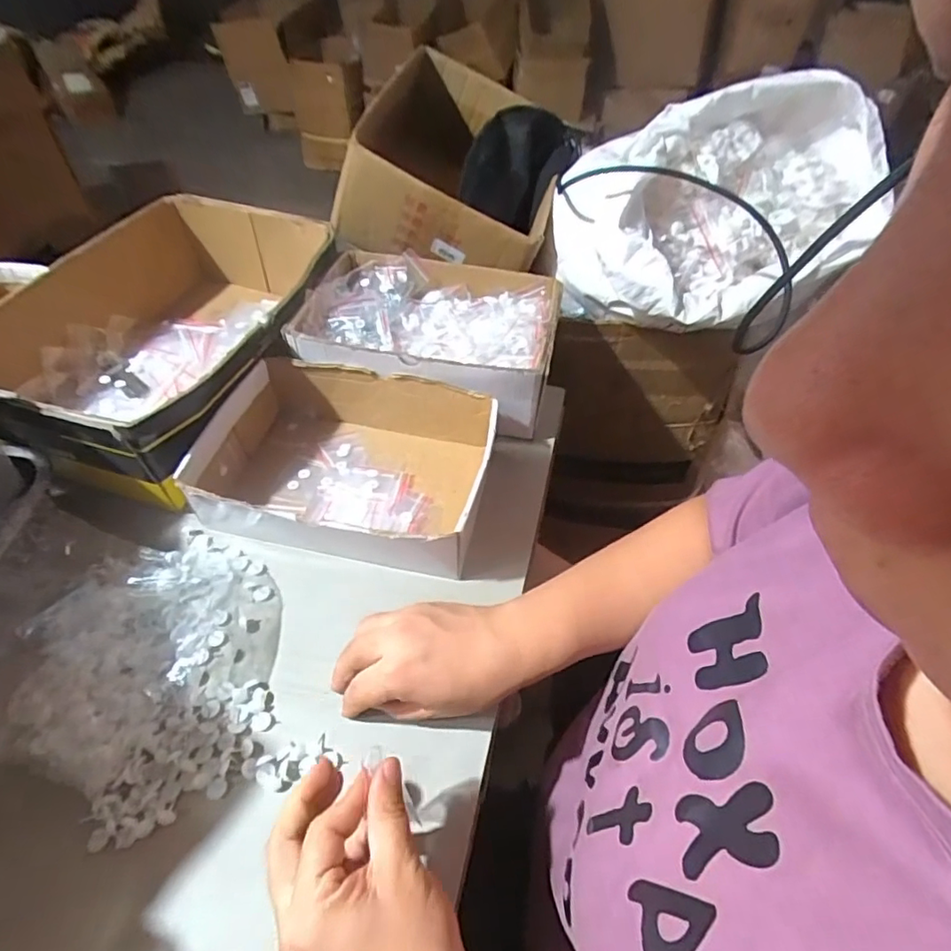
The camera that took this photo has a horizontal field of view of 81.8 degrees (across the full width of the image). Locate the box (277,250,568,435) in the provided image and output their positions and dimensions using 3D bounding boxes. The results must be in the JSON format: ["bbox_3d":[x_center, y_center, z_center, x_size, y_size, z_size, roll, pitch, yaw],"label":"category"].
[{"bbox_3d":[-0.050,-0.147,0.597,0.253,0.094,0.172,9,50,5],"label":"box"}]

